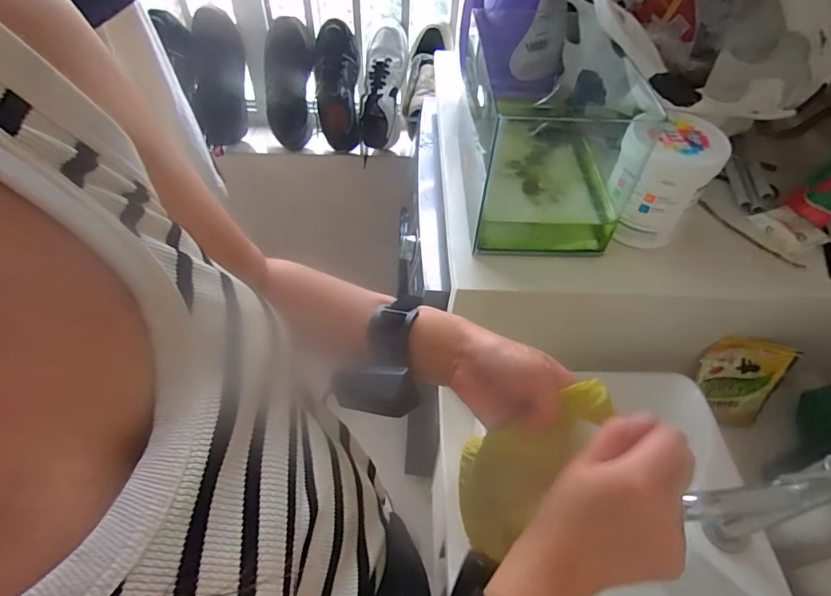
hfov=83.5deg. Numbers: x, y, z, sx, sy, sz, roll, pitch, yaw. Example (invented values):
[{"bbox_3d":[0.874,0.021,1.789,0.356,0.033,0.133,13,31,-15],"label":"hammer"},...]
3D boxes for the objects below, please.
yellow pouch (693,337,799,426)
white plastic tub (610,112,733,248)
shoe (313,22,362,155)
[{"bbox_3d":[0.487,0.126,0.707,0.111,0.142,0.017,14,27,4],"label":"yellow pouch"},{"bbox_3d":[0.324,-0.157,0.628,0.111,0.148,0.116,1,51,-1],"label":"white plastic tub"},{"bbox_3d":[-0.196,-0.534,1.167,0.107,0.120,0.292,-4,95,-5],"label":"shoe"}]

